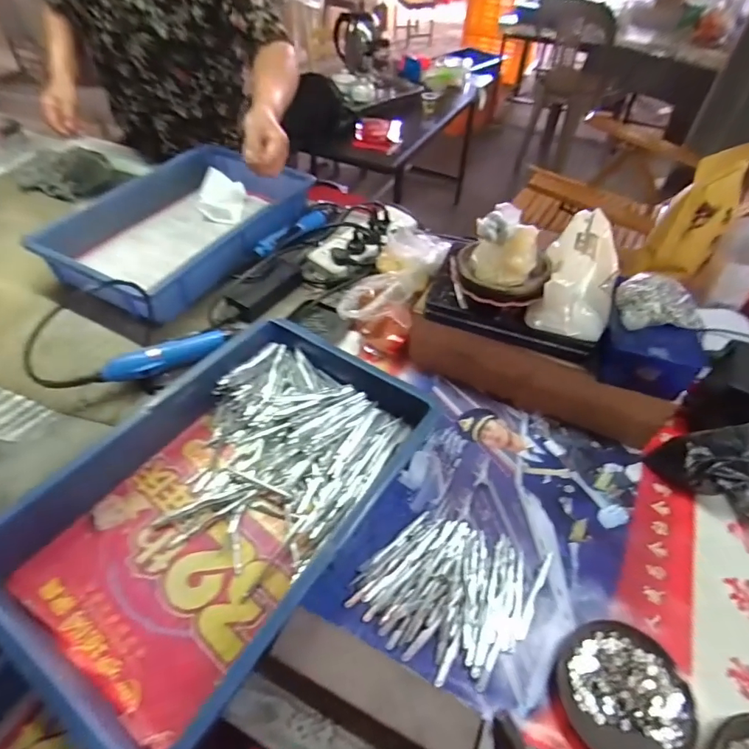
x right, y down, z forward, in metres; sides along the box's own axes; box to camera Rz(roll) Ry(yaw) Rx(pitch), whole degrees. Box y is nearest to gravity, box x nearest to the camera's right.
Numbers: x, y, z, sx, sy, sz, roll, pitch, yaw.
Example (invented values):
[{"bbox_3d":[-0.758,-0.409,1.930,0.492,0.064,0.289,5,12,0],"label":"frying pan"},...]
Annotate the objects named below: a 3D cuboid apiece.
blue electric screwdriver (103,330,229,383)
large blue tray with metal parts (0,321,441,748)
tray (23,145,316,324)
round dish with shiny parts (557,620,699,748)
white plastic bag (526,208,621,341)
[{"bbox_3d":[-0.291,-0.025,0.661,0.174,0.034,0.041,-22,51,-22],"label":"blue electric screwdriver"},{"bbox_3d":[-0.154,0.126,0.508,0.269,0.079,0.421,27,51,21],"label":"large blue tray with metal parts"},{"bbox_3d":[-0.343,-0.274,0.862,0.312,0.089,0.464,22,49,17],"label":"tray"},{"bbox_3d":[0.226,0.284,0.415,0.116,0.015,0.114,-1,47,-4],"label":"round dish with shiny parts"},{"bbox_3d":[0.255,-0.118,0.570,0.087,0.088,0.164,23,52,17],"label":"white plastic bag"}]

